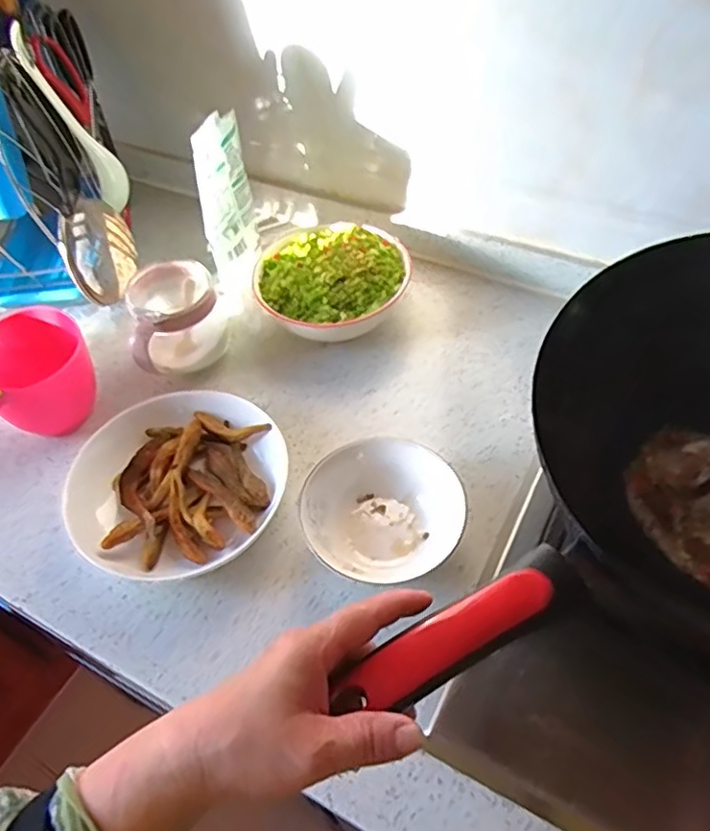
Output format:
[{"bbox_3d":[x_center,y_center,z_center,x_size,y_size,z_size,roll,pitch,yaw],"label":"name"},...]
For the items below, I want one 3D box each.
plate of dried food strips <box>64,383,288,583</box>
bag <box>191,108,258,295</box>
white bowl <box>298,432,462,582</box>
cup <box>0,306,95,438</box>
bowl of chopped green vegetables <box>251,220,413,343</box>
[{"bbox_3d":[-0.158,0.058,0.578,0.181,0.048,0.190,-3,50,3],"label":"plate of dried food strips"},{"bbox_3d":[-0.145,-0.232,0.714,0.017,0.199,0.089,19,48,20],"label":"bag"},{"bbox_3d":[0.025,0.078,0.540,0.135,0.047,0.115,-12,51,-5],"label":"white bowl"},{"bbox_3d":[-0.329,-0.017,0.612,0.099,0.101,0.180,21,56,21],"label":"cup"},{"bbox_3d":[-0.022,-0.145,0.710,0.164,0.078,0.141,-23,52,-13],"label":"bowl of chopped green vegetables"}]

